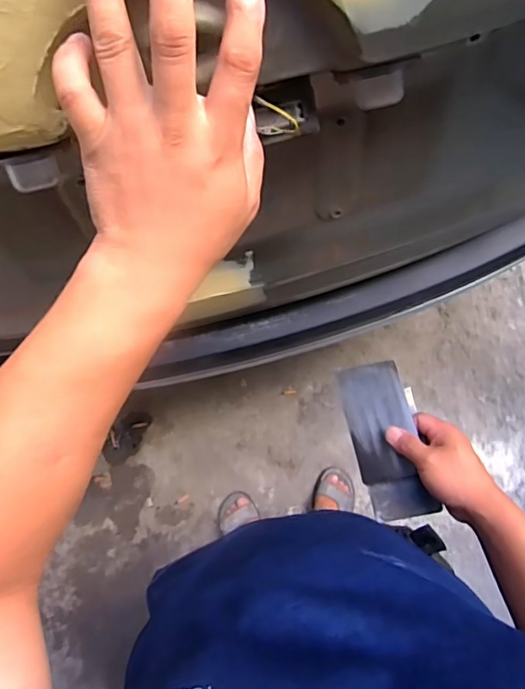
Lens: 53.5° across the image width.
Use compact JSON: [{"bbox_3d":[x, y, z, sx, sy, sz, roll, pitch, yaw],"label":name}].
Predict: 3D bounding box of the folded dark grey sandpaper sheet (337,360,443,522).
[{"bbox_3d":[0.140,0.108,0.600,0.074,0.030,0.173,-16,71,22],"label":"folded dark grey sandpaper sheet"}]

